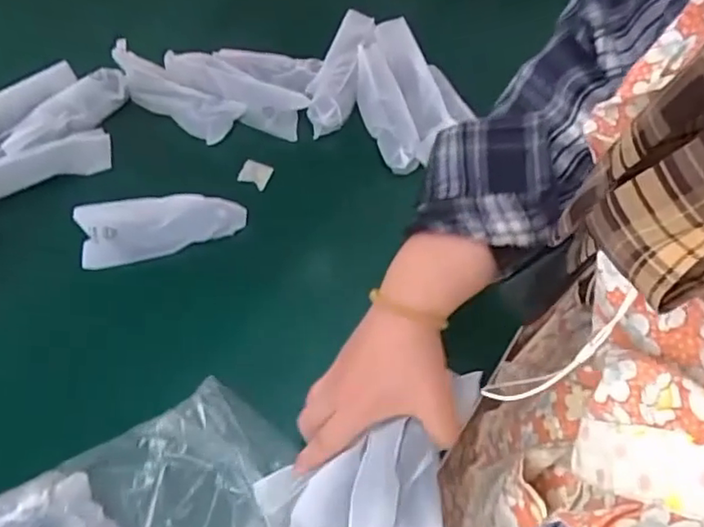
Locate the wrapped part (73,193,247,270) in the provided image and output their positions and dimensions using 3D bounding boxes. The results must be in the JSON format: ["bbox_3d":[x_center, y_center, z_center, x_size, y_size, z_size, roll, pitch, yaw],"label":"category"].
[{"bbox_3d":[-0.176,-0.035,0.573,0.147,0.041,0.048,-12,66,-8],"label":"wrapped part"}]

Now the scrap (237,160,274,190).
[{"bbox_3d":[-0.097,-0.091,0.619,0.028,0.004,0.027,28,74,-11],"label":"scrap"}]

